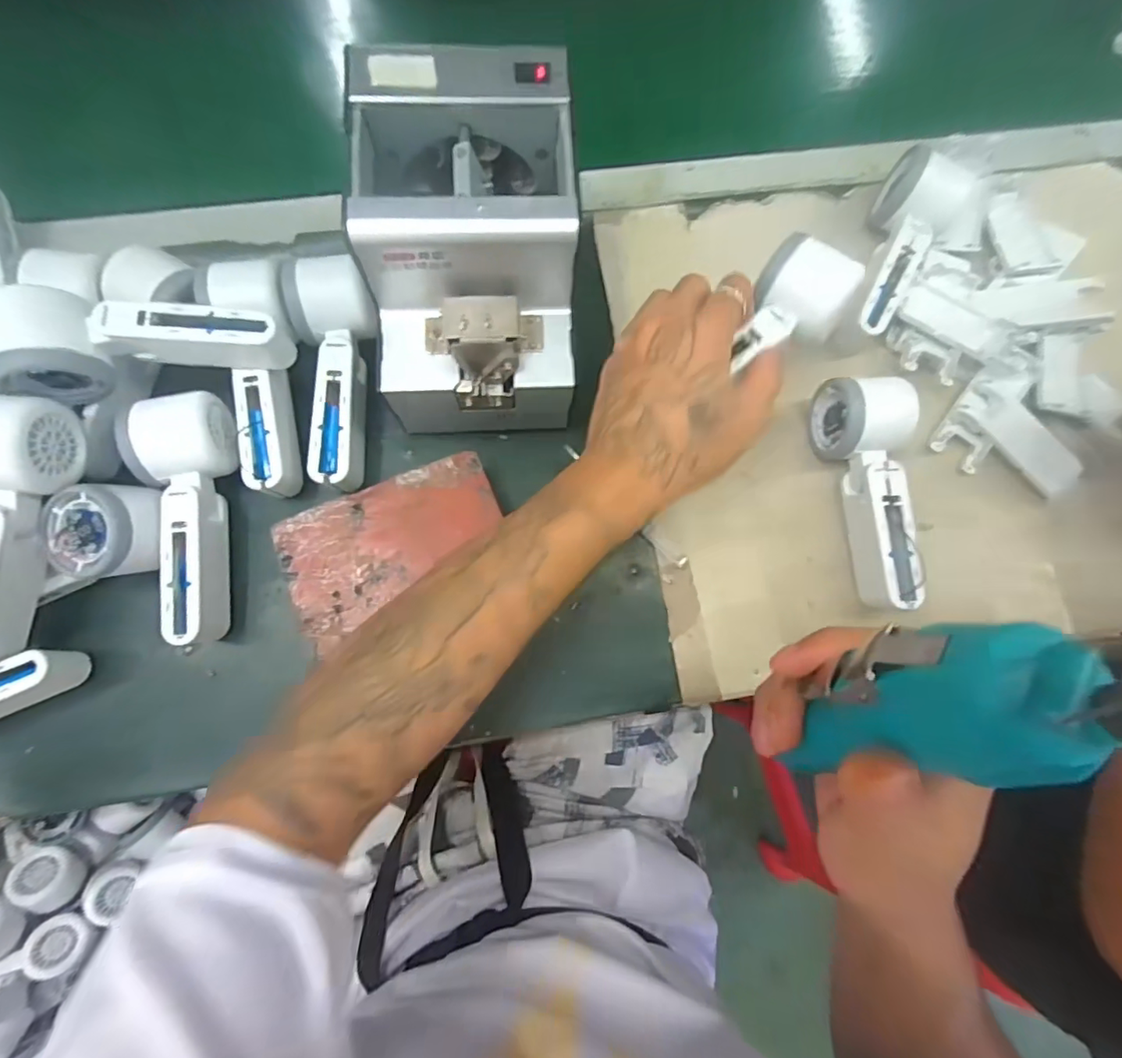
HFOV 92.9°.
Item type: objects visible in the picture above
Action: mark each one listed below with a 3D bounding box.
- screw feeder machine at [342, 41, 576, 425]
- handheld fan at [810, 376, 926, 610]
[{"bbox_3d":[-0.056,-0.169,0.348,0.127,0.132,0.174,-2,79,-3],"label":"screw feeder machine"},{"bbox_3d":[0.224,-0.027,0.381,0.049,0.063,0.165,-2,79,-3],"label":"handheld fan"}]

